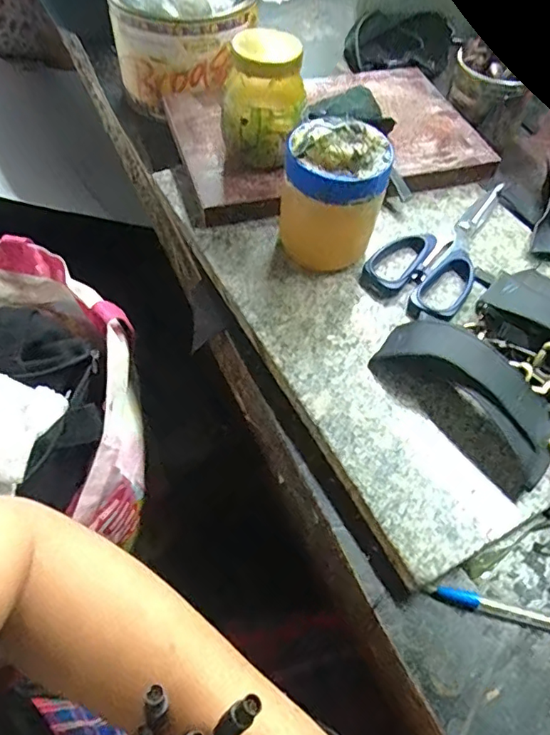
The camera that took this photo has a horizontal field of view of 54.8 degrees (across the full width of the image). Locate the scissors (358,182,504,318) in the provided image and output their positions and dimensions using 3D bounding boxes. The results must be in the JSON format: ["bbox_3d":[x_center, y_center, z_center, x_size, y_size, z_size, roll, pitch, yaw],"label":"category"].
[{"bbox_3d":[0.147,-0.104,0.446,0.077,0.016,0.176,35,61,17],"label":"scissors"}]

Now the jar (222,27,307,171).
[{"bbox_3d":[-0.009,-0.214,0.426,0.063,0.081,0.058,2,57,-3],"label":"jar"}]

